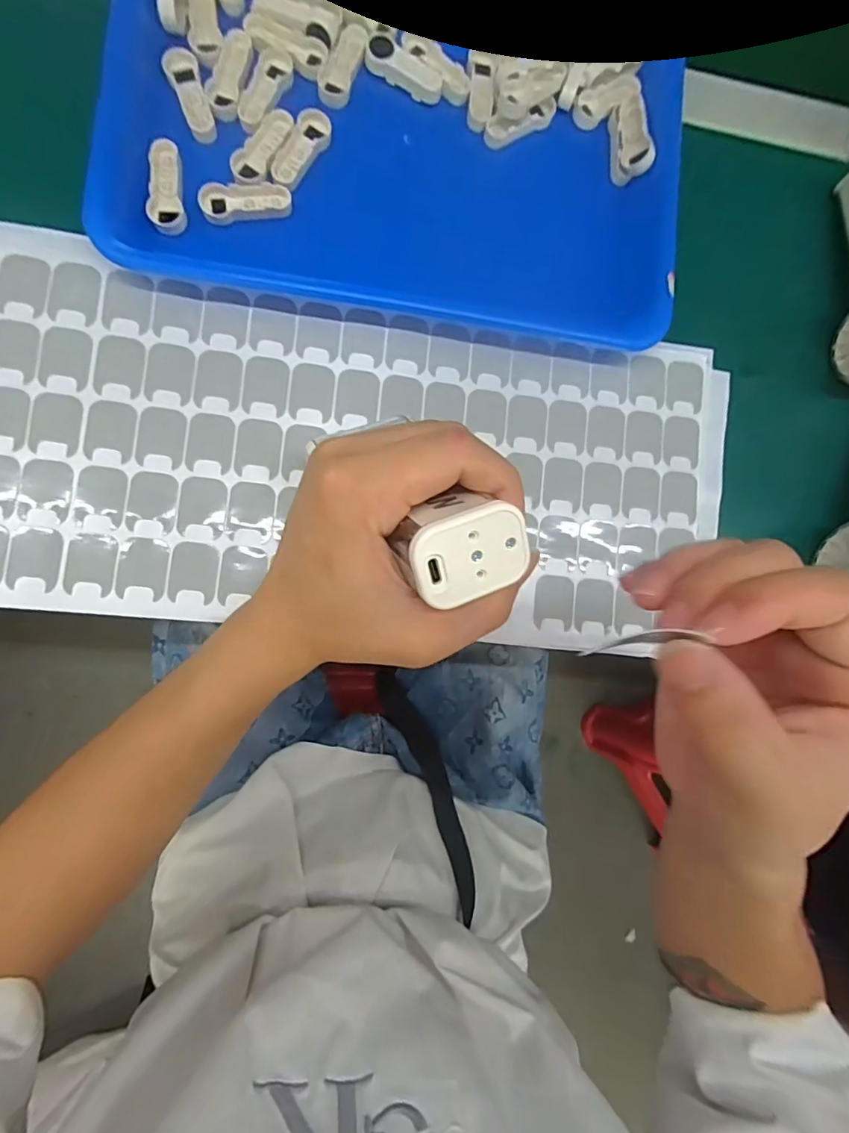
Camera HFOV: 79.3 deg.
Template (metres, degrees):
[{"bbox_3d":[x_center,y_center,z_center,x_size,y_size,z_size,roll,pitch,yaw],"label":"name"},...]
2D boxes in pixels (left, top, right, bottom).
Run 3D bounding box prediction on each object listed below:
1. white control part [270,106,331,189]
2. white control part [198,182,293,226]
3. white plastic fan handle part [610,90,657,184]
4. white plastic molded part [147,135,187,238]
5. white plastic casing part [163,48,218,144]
[{"bbox_3d":[-0.073,-0.247,0.303,0.020,0.005,0.050,27,82,-6],"label":"white control part"},{"bbox_3d":[-0.104,-0.212,0.298,0.051,0.004,0.021,-2,86,-9],"label":"white control part"},{"bbox_3d":[0.134,-0.279,0.331,0.020,0.019,0.055,-1,86,-9],"label":"white plastic fan handle part"},{"bbox_3d":[-0.147,-0.216,0.291,0.019,0.007,0.051,2,85,-9],"label":"white plastic molded part"},{"bbox_3d":[-0.136,-0.273,0.297,0.018,0.009,0.050,-17,88,-10],"label":"white plastic casing part"}]

